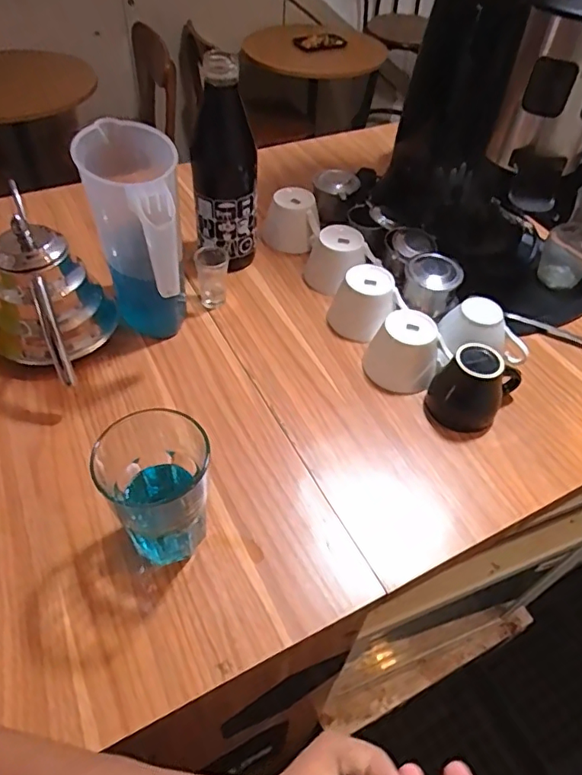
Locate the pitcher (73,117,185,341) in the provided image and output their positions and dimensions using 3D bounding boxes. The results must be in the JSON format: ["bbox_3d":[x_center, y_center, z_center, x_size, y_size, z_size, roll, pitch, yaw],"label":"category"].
[{"bbox_3d":[-0.170,-0.159,0.607,0.094,0.215,0.181,-10,50,-13],"label":"pitcher"}]

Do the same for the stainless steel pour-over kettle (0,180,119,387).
[{"bbox_3d":[-0.275,-0.108,0.590,0.120,0.161,0.124,22,51,14],"label":"stainless steel pour-over kettle"}]

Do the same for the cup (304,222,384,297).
[{"bbox_3d":[0.068,-0.179,0.741,0.086,0.066,0.068,-18,53,-20],"label":"cup"}]

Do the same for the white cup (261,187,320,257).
[{"bbox_3d":[0.003,-0.246,0.799,0.087,0.070,0.066,-8,50,-11],"label":"white cup"}]

